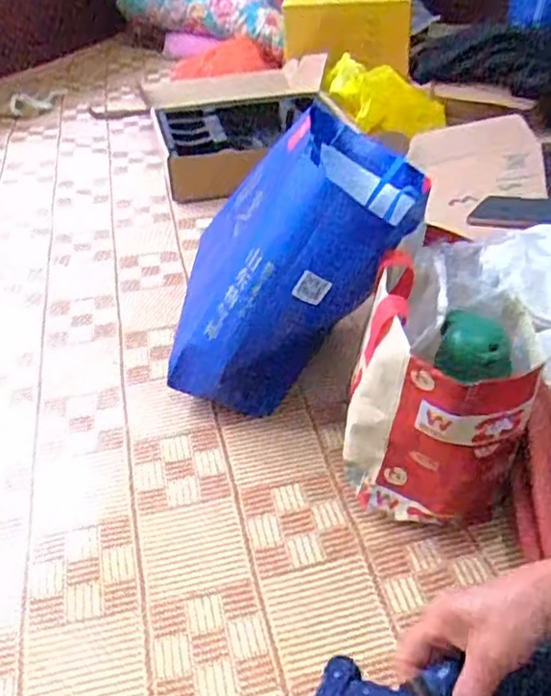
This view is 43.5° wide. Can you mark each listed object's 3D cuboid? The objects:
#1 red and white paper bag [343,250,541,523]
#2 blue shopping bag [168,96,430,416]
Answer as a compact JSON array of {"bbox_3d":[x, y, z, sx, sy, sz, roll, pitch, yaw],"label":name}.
[{"bbox_3d":[0.154,0.057,0.672,0.159,0.222,0.151,8,40,11],"label":"red and white paper bag"},{"bbox_3d":[0.021,-0.141,0.862,0.147,0.328,0.368,27,37,-21],"label":"blue shopping bag"}]

